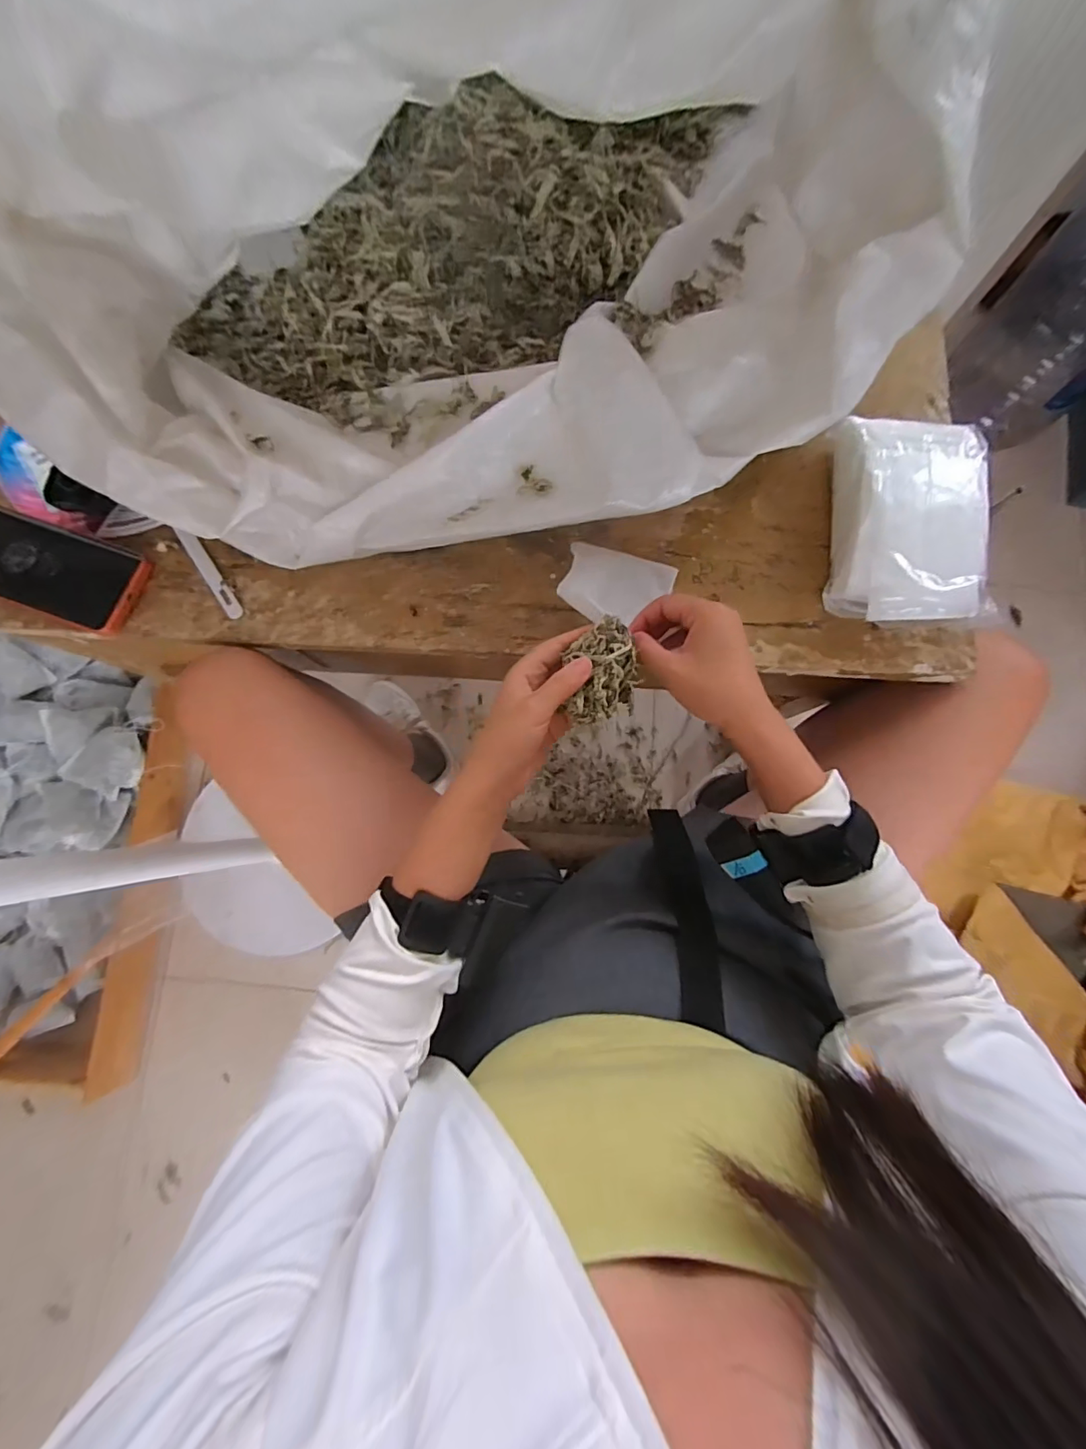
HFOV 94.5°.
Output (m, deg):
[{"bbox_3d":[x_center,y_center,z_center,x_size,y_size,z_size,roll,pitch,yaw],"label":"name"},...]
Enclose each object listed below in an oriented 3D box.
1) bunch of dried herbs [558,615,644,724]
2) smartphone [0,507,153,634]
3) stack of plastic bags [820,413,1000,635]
[{"bbox_3d":[0.037,-0.037,0.347,0.056,0.030,0.065,-17,80,-2],"label":"bunch of dried herbs"},{"bbox_3d":[-0.440,-0.138,0.444,0.166,0.020,0.079,19,81,4],"label":"smartphone"},{"bbox_3d":[0.306,-0.164,0.419,0.124,0.051,0.176,10,80,3],"label":"stack of plastic bags"}]

